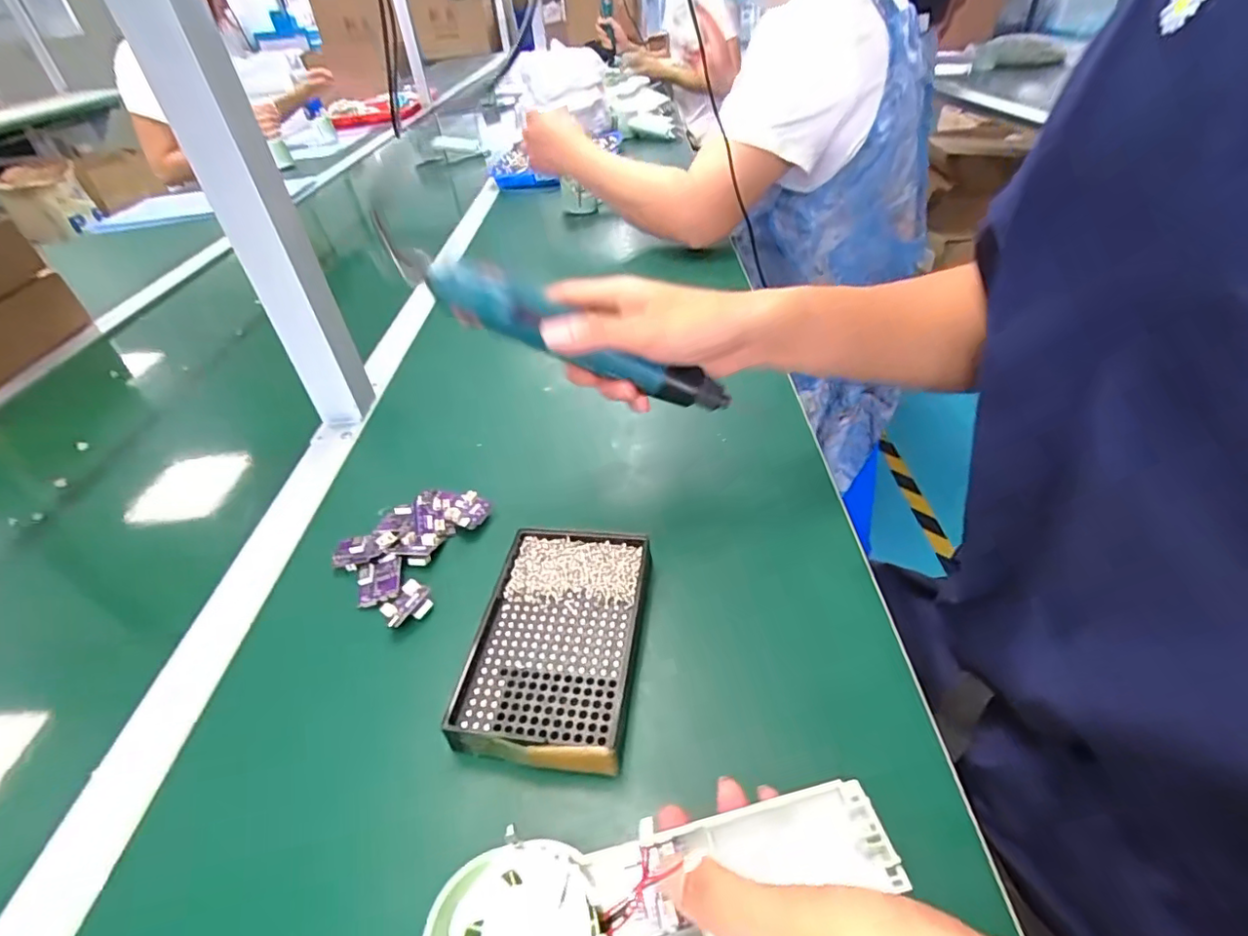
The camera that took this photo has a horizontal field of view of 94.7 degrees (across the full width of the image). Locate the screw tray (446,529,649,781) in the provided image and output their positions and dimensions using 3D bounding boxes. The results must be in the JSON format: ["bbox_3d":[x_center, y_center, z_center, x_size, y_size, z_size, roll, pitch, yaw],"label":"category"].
[{"bbox_3d":[-0.038,0.100,0.334,0.091,0.030,0.140,3,42,10],"label":"screw tray"}]

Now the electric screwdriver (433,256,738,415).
[{"bbox_3d":[-0.024,-0.084,0.380,0.206,0.028,0.037,22,38,-17],"label":"electric screwdriver"}]

